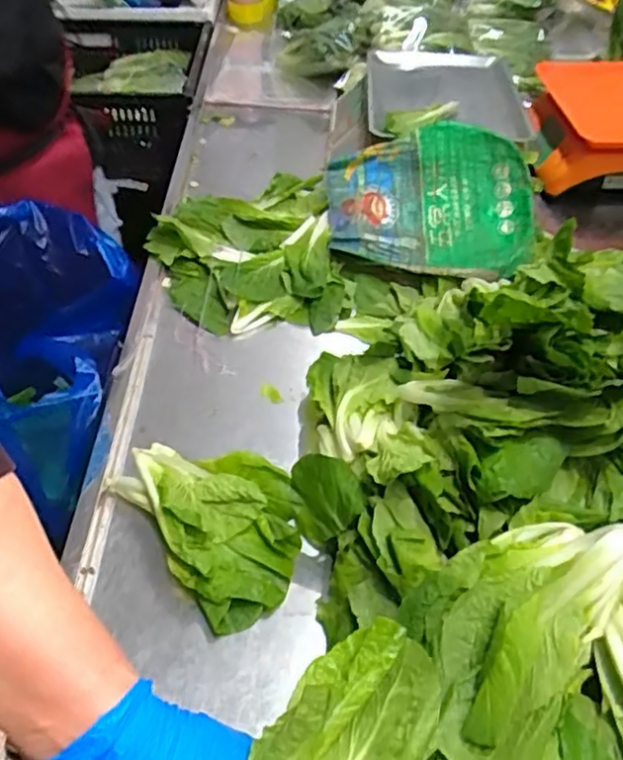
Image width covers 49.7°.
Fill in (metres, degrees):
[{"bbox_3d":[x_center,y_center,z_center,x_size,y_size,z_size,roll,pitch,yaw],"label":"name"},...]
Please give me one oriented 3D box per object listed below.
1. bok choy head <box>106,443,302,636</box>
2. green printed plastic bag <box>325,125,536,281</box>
[{"bbox_3d":[-0.090,0.119,0.617,0.122,0.056,0.197,-31,54,-28],"label":"bok choy head"},{"bbox_3d":[0.160,-0.256,0.919,0.290,0.074,0.225,15,87,9],"label":"green printed plastic bag"}]

